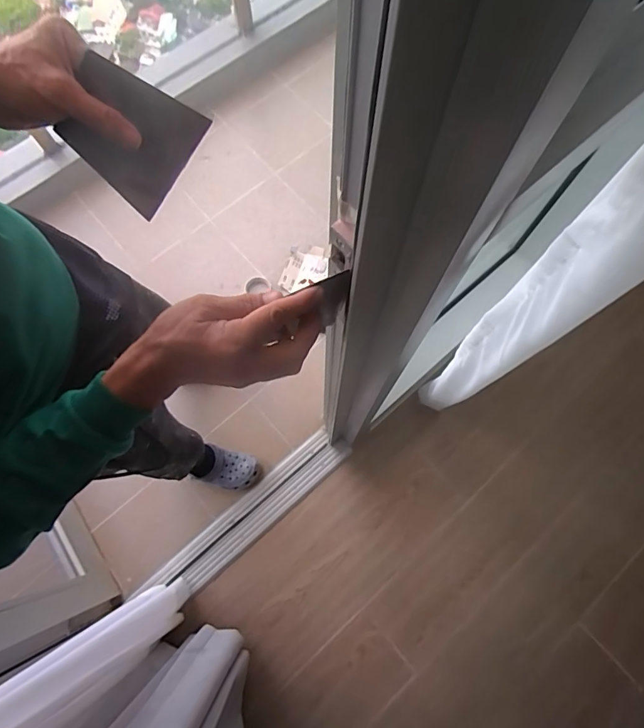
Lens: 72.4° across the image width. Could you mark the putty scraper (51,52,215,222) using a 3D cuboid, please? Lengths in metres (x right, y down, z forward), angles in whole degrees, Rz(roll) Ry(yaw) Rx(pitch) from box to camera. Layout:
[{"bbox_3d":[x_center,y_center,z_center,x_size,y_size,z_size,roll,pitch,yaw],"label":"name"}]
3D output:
[{"bbox_3d":[-0.164,-0.194,0.374,0.096,0.100,0.006,34,27,-24],"label":"putty scraper"}]

